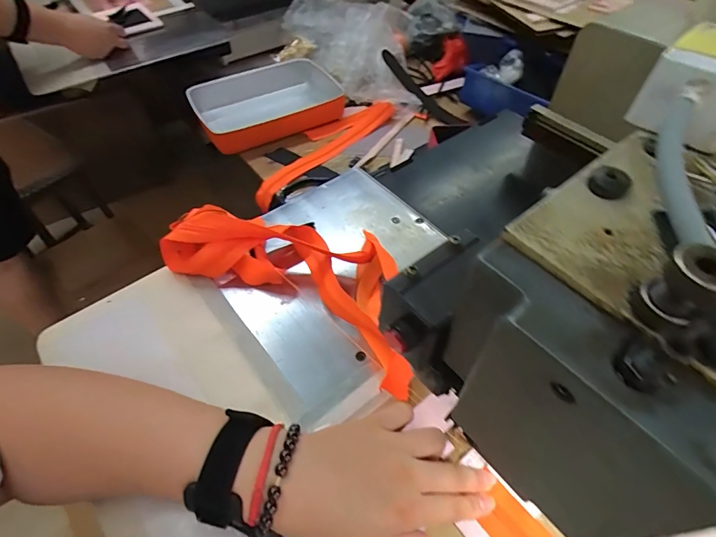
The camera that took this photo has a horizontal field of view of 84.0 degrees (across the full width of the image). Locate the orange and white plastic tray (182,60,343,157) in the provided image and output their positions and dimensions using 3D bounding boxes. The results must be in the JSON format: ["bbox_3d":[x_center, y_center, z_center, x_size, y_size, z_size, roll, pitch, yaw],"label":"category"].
[{"bbox_3d":[-0.177,-0.327,0.788,0.279,0.051,0.196,-25,57,-18],"label":"orange and white plastic tray"}]

